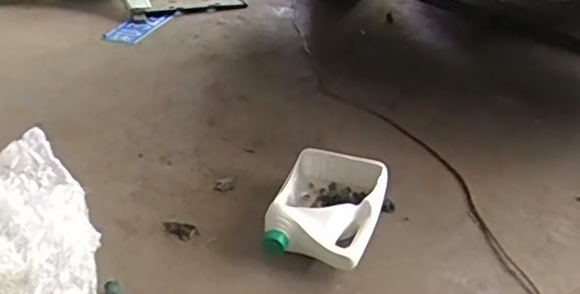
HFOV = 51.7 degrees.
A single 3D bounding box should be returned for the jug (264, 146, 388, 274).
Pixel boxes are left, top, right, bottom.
[{"bbox_3d":[0.078,0.121,1.254,0.222,0.104,0.288,11,32,11],"label":"jug"}]

